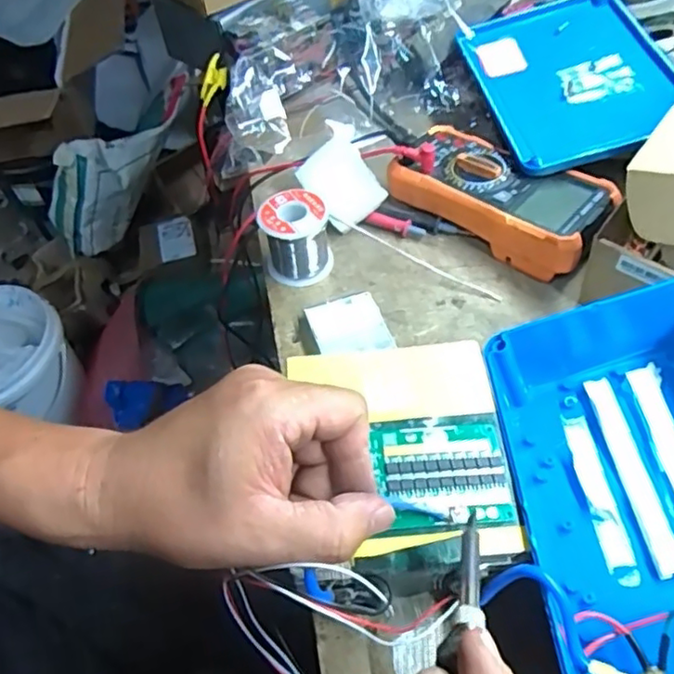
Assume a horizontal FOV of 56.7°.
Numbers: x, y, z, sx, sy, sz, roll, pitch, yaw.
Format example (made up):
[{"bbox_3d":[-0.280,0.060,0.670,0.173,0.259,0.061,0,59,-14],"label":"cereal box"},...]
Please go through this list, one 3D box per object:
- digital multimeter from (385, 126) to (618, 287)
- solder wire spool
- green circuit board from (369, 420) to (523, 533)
[{"bbox_3d":[0.131,-0.112,0.511,0.171,0.045,0.079,33,62,28],"label":"digital multimeter"},{"bbox_3d":[-0.032,-0.078,0.492,0.052,0.054,0.049,-9,51,0],"label":"solder wire spool"},{"bbox_3d":[0.054,0.070,0.325,0.066,0.009,0.058,-7,53,1],"label":"green circuit board"}]

